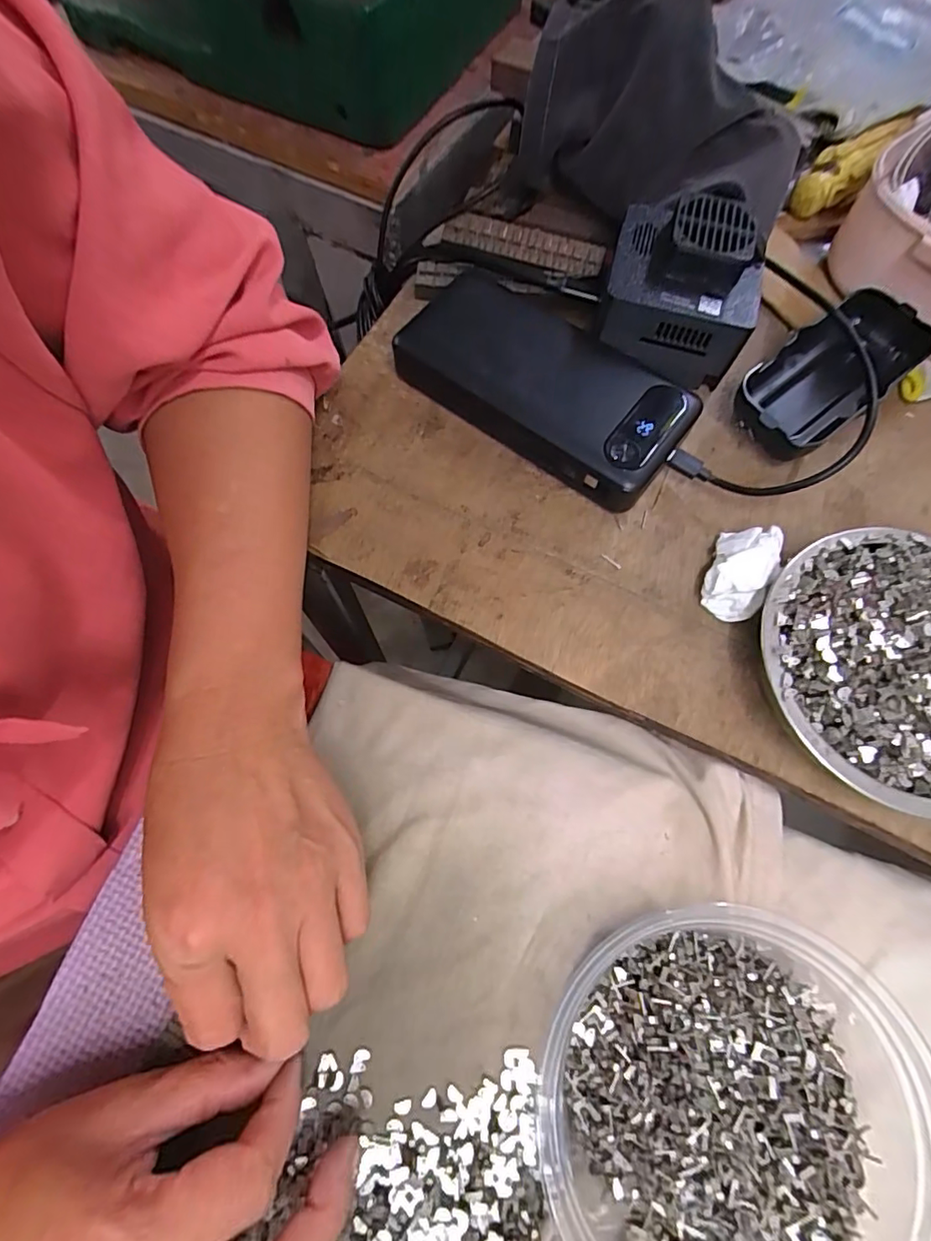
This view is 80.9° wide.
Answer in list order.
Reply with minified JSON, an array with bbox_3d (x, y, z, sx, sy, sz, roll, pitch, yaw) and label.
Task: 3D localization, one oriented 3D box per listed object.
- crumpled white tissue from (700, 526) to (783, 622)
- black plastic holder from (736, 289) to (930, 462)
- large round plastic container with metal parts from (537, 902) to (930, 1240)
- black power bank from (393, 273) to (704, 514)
[{"bbox_3d":[0.128,-0.023,0.257,0.026,0.022,0.043,26,72,9],"label":"crumpled white tissue"},{"bbox_3d":[0.190,-0.128,0.288,0.108,0.023,0.050,-37,74,-13],"label":"black plastic holder"},{"bbox_3d":[0.097,0.183,0.198,0.132,0.054,0.138,0,70,0],"label":"large round plastic container with metal parts"},{"bbox_3d":[0.040,-0.126,0.284,0.151,0.025,0.071,36,74,12],"label":"black power bank"}]

